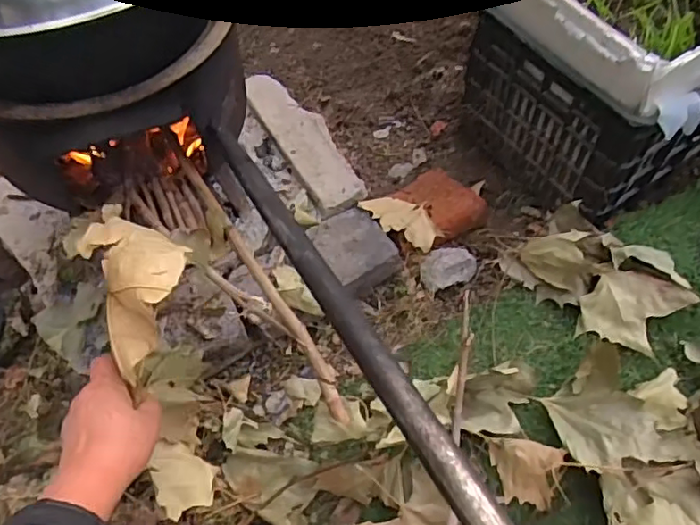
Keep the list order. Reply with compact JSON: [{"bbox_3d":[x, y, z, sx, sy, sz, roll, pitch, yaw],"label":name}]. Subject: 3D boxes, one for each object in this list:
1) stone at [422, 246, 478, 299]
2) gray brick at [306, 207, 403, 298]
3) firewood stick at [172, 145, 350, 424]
[{"bbox_3d":[0.145,0.007,0.915,0.092,0.036,0.067,-26,61,-14],"label":"stone"},{"bbox_3d":[0.007,-0.014,0.901,0.104,0.056,0.116,-33,62,-17],"label":"gray brick"},{"bbox_3d":[-0.100,0.015,0.650,0.021,0.017,0.357,-31,76,-16],"label":"firewood stick"}]

